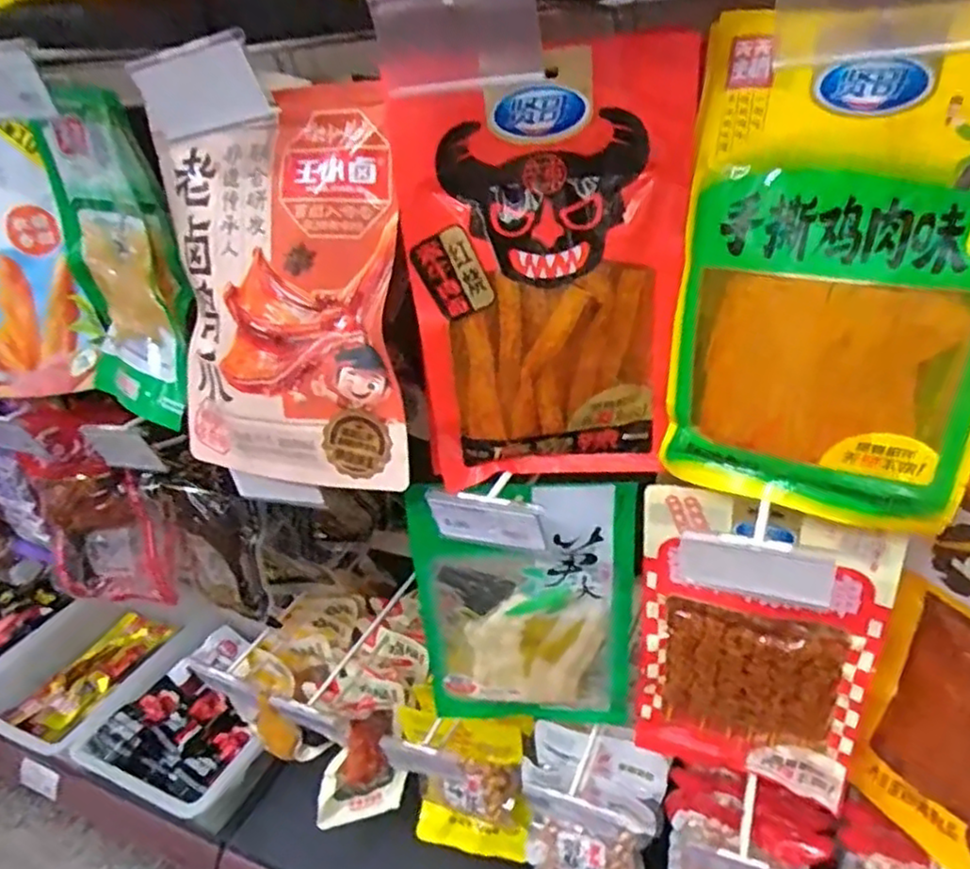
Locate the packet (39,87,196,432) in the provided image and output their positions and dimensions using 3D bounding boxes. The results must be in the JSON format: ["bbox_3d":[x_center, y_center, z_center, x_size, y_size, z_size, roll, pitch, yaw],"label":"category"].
[{"bbox_3d":[-0.282,-0.132,0.541,0.161,0.253,0.035,27,39,29],"label":"packet"}]

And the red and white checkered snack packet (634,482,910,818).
[{"bbox_3d":[0.201,0.165,0.530,0.165,0.261,0.031,8,33,24],"label":"red and white checkered snack packet"}]

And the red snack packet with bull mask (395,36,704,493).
[{"bbox_3d":[0.043,-0.090,0.431,0.160,0.250,0.039,-1,30,9],"label":"red snack packet with bull mask"}]

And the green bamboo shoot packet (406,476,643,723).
[{"bbox_3d":[0.036,0.148,0.572,0.177,0.252,0.037,0,31,11],"label":"green bamboo shoot packet"}]

